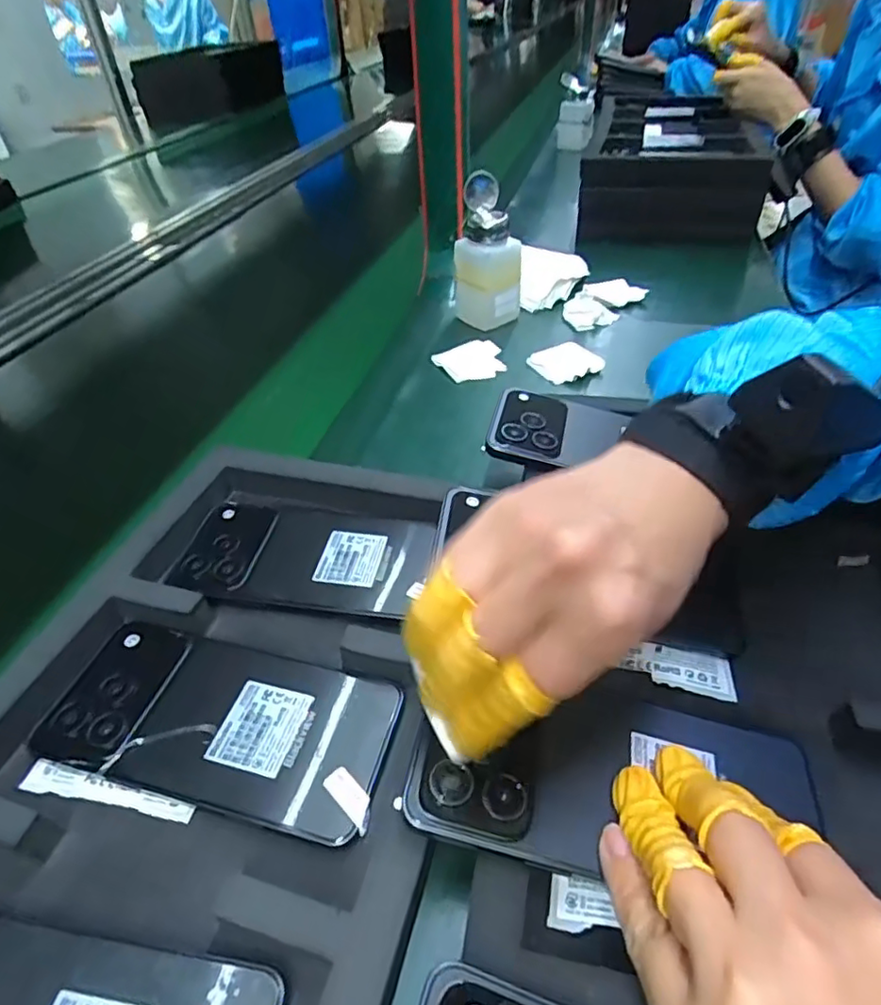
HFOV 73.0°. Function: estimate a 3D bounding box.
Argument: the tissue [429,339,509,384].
[{"bbox_3d":[0.032,-0.136,0.561,0.064,0.010,0.052,-22,45,-19],"label":"tissue"}]

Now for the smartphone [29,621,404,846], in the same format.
[{"bbox_3d":[-0.102,0.100,0.279,0.157,0.015,0.074,6,40,14],"label":"smartphone"}]

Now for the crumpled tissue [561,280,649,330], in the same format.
[{"bbox_3d":[0.172,-0.215,0.630,0.058,0.021,0.104,25,49,29],"label":"crumpled tissue"}]

